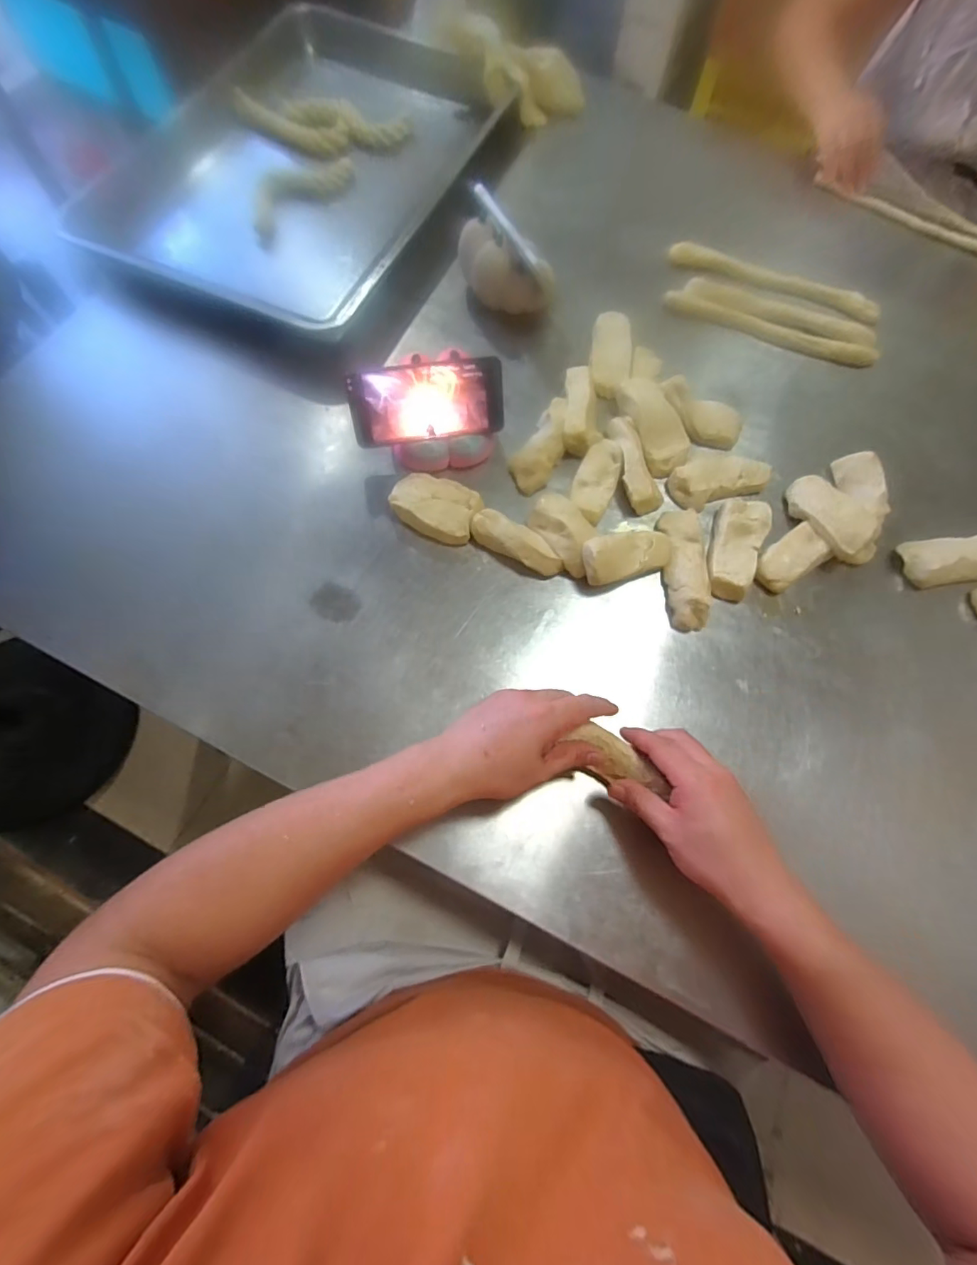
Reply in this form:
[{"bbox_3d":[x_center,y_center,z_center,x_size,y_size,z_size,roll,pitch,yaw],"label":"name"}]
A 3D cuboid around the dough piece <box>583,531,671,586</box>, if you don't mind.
[{"bbox_3d":[0.150,-0.083,0.549,0.106,0.024,0.046,-14,72,-23],"label":"dough piece"}]

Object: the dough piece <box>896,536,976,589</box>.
[{"bbox_3d":[0.543,-0.085,0.600,0.130,0.039,0.055,-7,71,-6],"label":"dough piece"}]

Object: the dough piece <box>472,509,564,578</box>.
[{"bbox_3d":[0.032,-0.098,0.562,0.107,0.030,0.037,33,72,8],"label":"dough piece"}]

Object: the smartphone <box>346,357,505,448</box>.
[{"bbox_3d":[-0.067,-0.252,0.568,0.165,0.077,0.016,-9,35,-4],"label":"smartphone"}]

